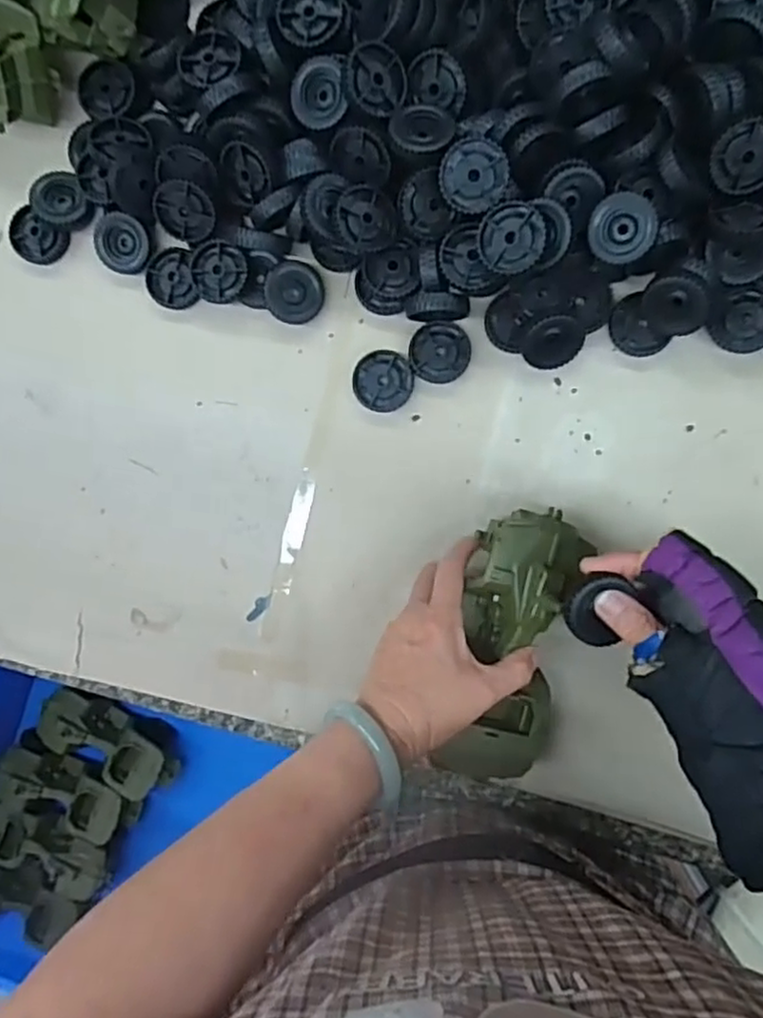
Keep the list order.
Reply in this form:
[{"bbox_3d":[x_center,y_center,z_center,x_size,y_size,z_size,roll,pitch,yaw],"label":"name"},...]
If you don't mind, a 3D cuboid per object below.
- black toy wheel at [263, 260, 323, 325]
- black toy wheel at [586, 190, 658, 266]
[{"bbox_3d":[-0.064,-0.158,0.516,0.043,0.013,0.043,27,102,-22],"label":"black toy wheel"},{"bbox_3d":[0.154,-0.179,0.451,0.042,0.011,0.042,5,103,23],"label":"black toy wheel"}]

